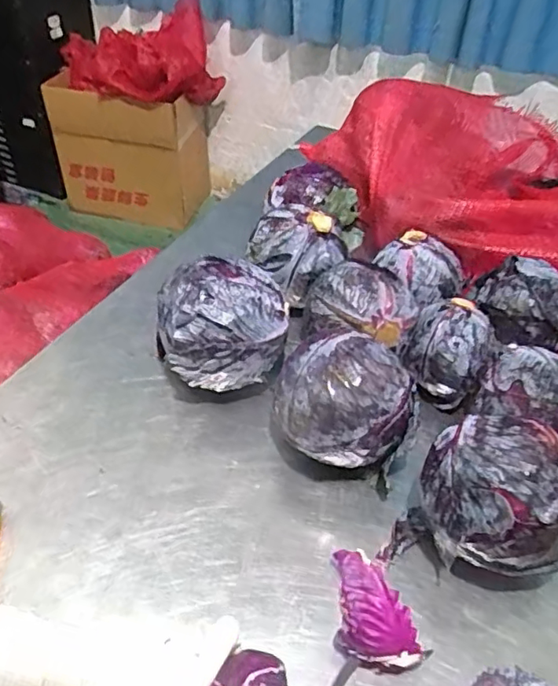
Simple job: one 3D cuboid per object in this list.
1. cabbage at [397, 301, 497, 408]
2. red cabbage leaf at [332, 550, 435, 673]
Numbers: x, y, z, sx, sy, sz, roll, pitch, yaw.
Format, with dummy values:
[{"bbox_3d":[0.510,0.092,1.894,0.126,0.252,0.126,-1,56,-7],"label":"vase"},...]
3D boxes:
[{"bbox_3d":[0.204,0.012,0.694,0.092,0.097,0.088,1,41,-1],"label":"cabbage"},{"bbox_3d":[0.082,0.223,0.492,0.063,0.042,0.109,-1,41,-4],"label":"red cabbage leaf"}]

